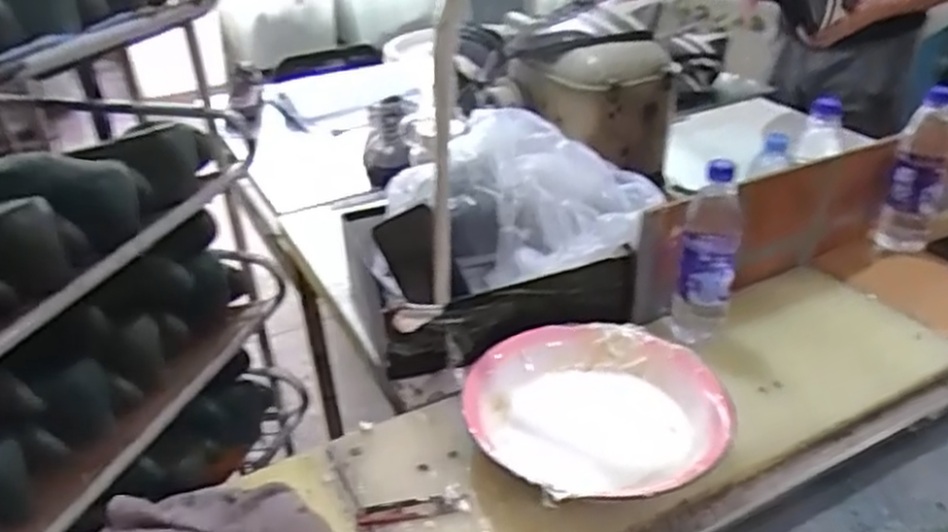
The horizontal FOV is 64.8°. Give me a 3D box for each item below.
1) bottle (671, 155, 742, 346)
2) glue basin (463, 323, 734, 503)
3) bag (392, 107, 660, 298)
[{"bbox_3d":[0.280,-0.008,0.901,0.069,0.243,0.053,6,31,17],"label":"bottle"},{"bbox_3d":[0.120,0.149,0.757,0.251,0.056,0.236,4,30,13],"label":"glue basin"},{"bbox_3d":[0.057,-0.070,0.949,0.339,0.165,0.174,-1,30,5],"label":"bag"}]

